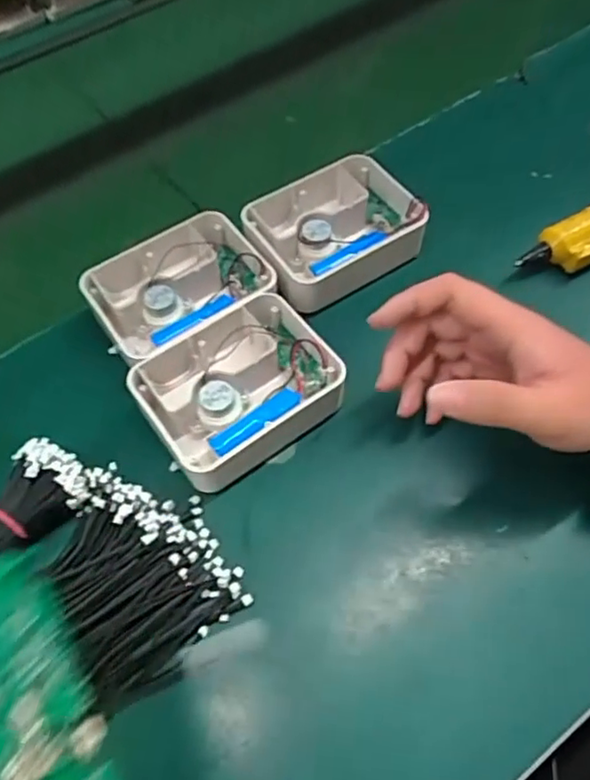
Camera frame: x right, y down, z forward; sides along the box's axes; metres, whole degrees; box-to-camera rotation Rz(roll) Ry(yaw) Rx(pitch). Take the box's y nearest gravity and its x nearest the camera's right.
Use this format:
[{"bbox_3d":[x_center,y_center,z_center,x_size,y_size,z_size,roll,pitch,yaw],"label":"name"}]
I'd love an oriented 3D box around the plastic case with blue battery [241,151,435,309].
[{"bbox_3d":[0.035,-0.132,0.510,0.140,0.043,0.107,-25,60,-11],"label":"plastic case with blue battery"}]

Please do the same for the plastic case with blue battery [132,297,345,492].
[{"bbox_3d":[-0.039,-0.002,0.434,0.129,0.035,0.102,-30,61,-14],"label":"plastic case with blue battery"}]

